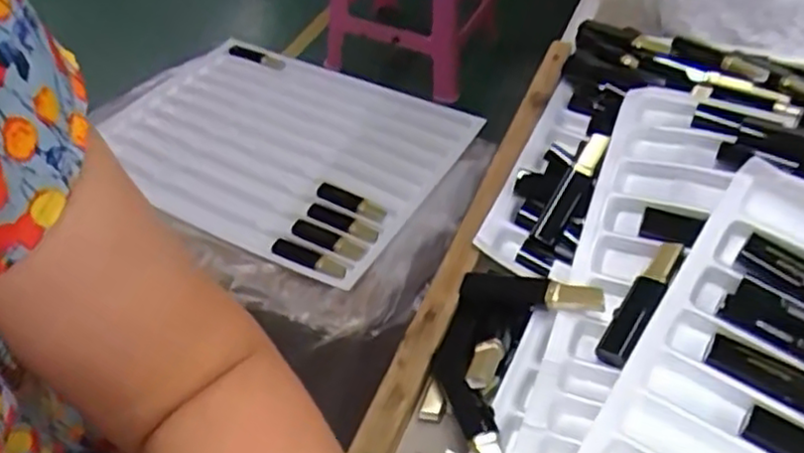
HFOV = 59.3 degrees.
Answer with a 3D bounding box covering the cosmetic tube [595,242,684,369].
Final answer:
[{"bbox_3d":[0.135,0.039,0.392,0.018,0.022,0.085,28,51,24],"label":"cosmetic tube"}]

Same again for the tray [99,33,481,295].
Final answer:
[{"bbox_3d":[-0.154,-0.108,0.872,0.403,0.024,0.328,23,49,21],"label":"tray"}]

